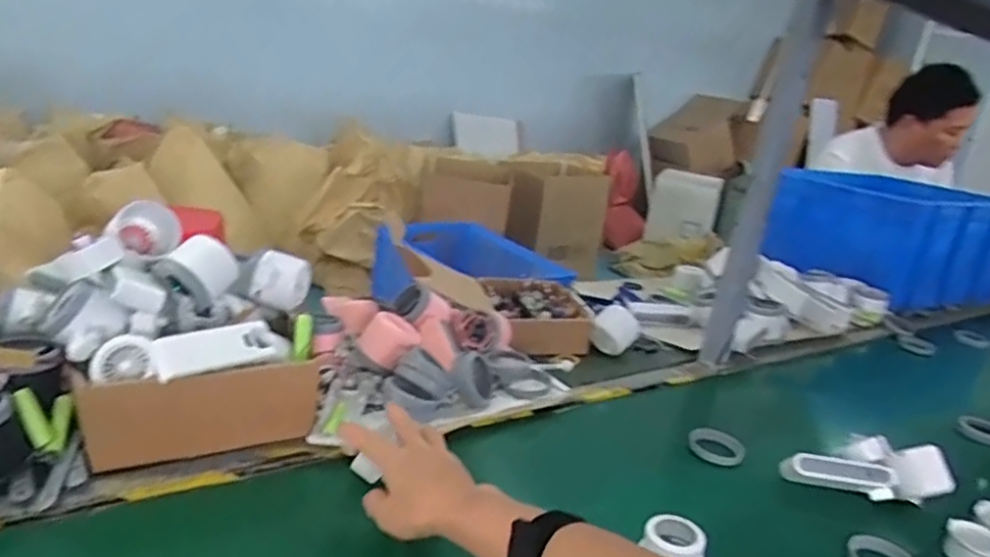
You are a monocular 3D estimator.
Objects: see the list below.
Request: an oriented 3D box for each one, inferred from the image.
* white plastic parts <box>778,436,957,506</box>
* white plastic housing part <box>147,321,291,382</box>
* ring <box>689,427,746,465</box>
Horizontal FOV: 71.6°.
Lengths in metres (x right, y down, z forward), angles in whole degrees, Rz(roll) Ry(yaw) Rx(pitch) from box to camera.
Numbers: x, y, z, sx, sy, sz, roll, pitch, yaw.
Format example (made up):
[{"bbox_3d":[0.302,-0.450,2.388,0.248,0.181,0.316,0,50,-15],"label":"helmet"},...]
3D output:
[{"bbox_3d":[0.400,0.198,0.736,0.164,0.055,0.037,9,17,-1],"label":"white plastic parts"},{"bbox_3d":[-0.246,0.065,0.621,0.116,0.023,0.040,-6,64,-40],"label":"white plastic housing part"},{"bbox_3d":[0.254,0.191,0.785,0.062,0.011,0.051,15,33,16],"label":"ring"}]

